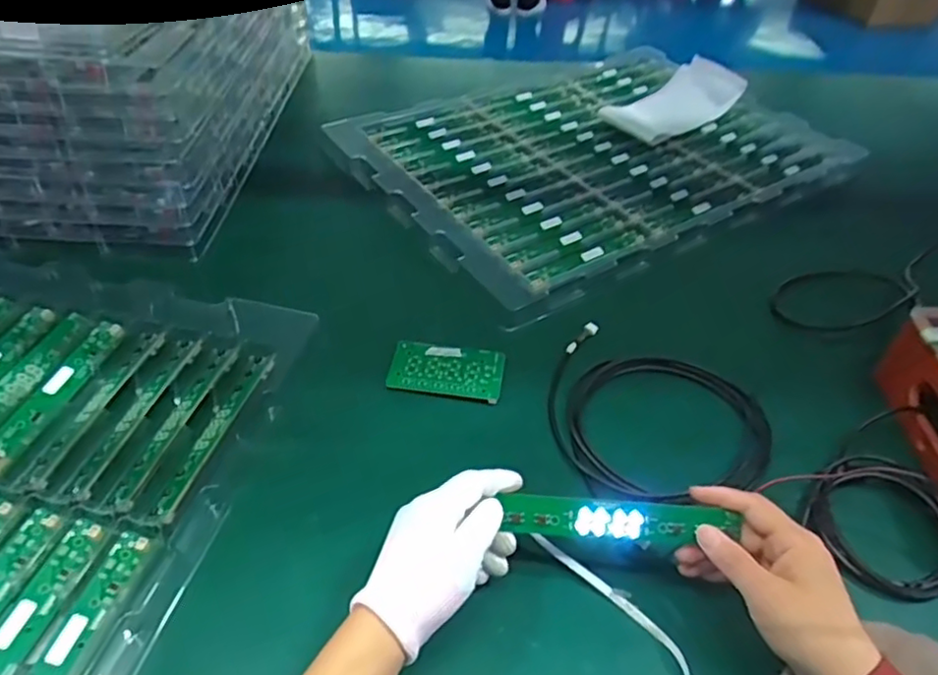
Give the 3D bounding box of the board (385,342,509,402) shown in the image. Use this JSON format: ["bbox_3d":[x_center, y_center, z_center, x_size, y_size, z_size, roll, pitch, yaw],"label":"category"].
[{"bbox_3d":[-0.020,0.030,0.619,0.106,0.007,0.060,7,51,6],"label":"board"}]

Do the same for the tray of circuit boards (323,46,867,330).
[{"bbox_3d":[0.174,-0.277,0.915,0.639,0.051,0.480,-20,51,-22],"label":"tray of circuit boards"}]

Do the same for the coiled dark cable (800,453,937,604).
[{"bbox_3d":[0.337,0.150,0.519,0.110,0.027,0.114,-5,56,7],"label":"coiled dark cable"}]

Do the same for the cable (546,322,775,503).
[{"bbox_3d":[0.166,0.076,0.586,0.209,0.036,0.182,26,49,19],"label":"cable"}]

